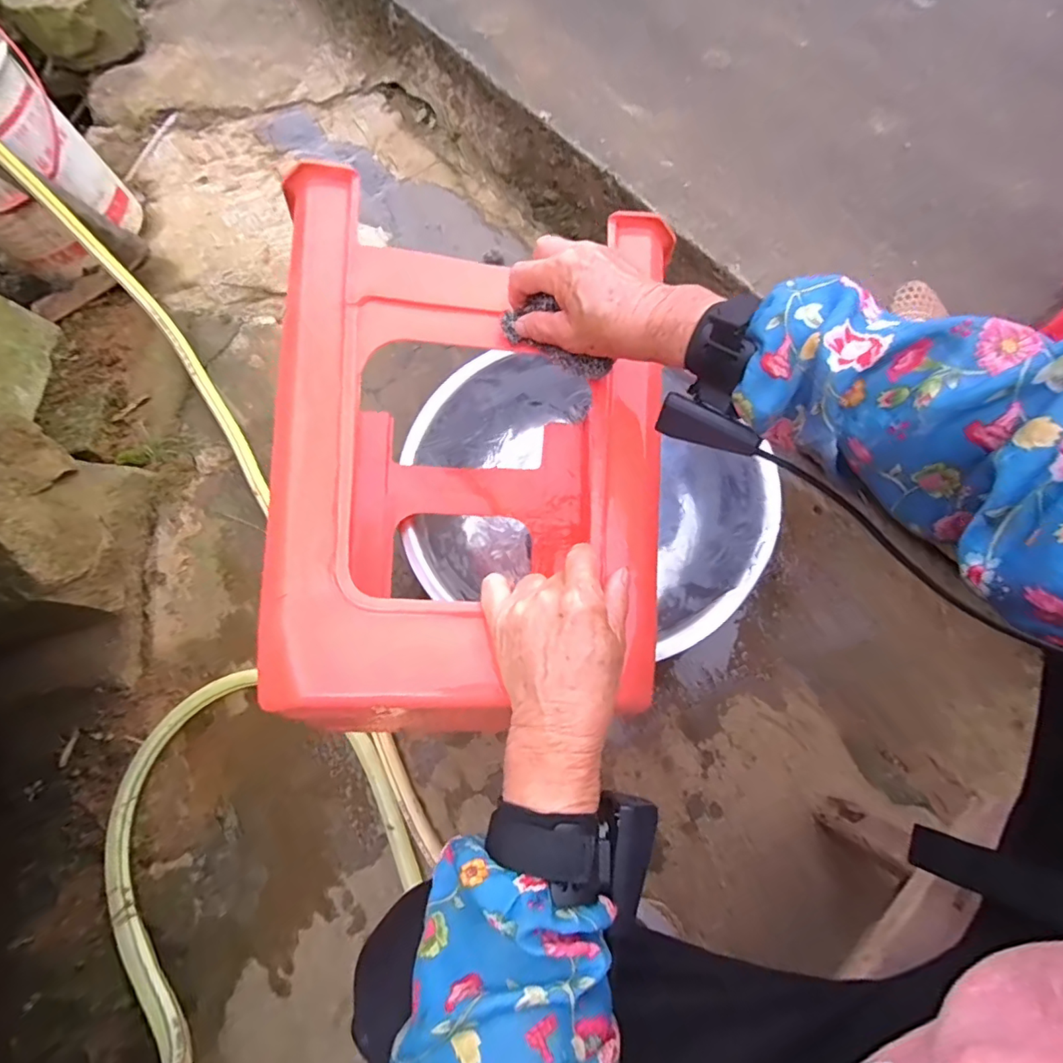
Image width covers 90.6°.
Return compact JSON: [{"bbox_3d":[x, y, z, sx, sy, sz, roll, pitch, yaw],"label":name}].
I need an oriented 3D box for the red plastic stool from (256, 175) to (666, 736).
[{"bbox_3d":[-0.060,-0.045,0.542,0.337,0.342,0.431,1,71,1],"label":"red plastic stool"}]

